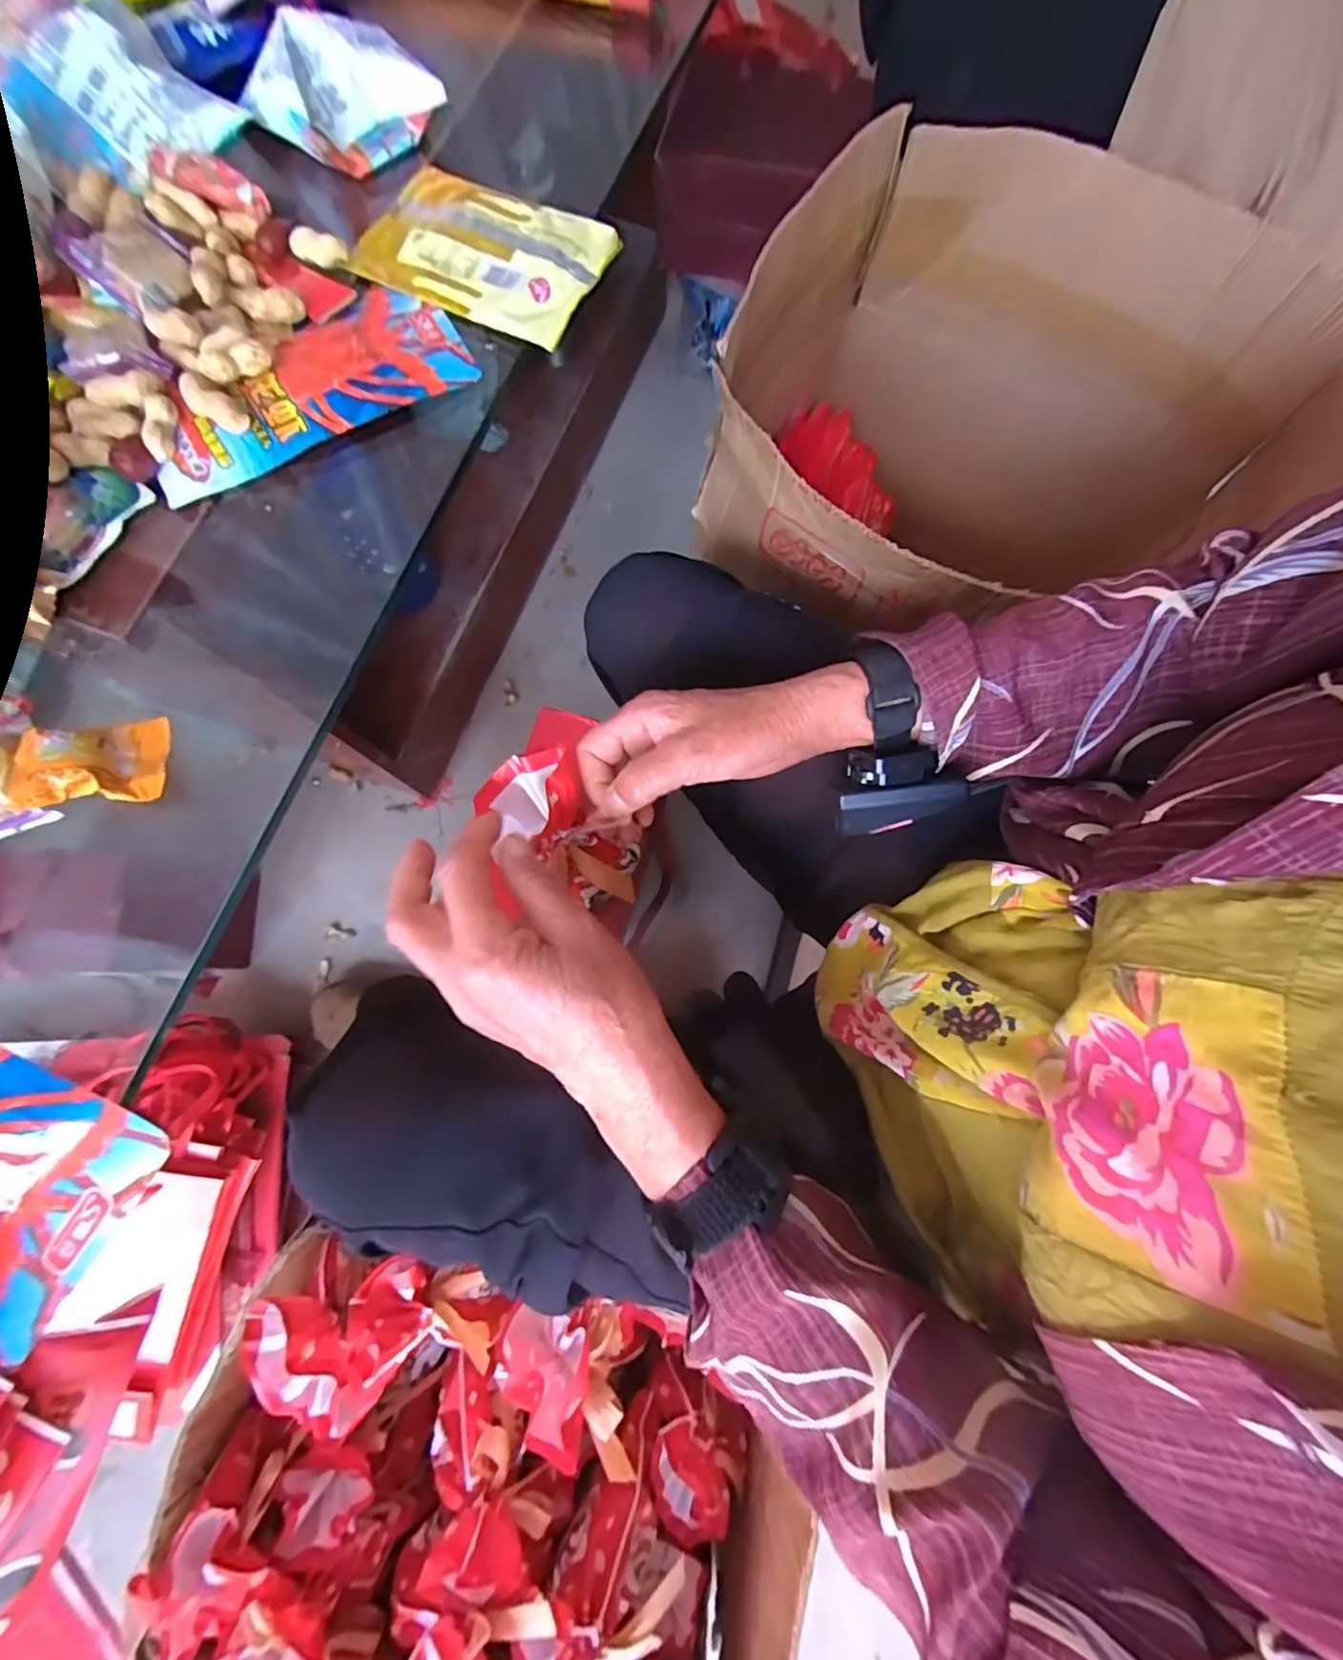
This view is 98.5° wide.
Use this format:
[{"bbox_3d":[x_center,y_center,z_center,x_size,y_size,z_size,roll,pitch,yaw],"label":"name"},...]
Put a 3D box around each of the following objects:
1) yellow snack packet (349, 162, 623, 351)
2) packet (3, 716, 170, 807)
[{"bbox_3d":[-0.122,-0.369,0.370,0.152,0.014,0.094,24,78,4],"label":"yellow snack packet"},{"bbox_3d":[-0.290,-0.034,0.289,0.057,0.024,0.044,-10,78,-3],"label":"packet"}]

